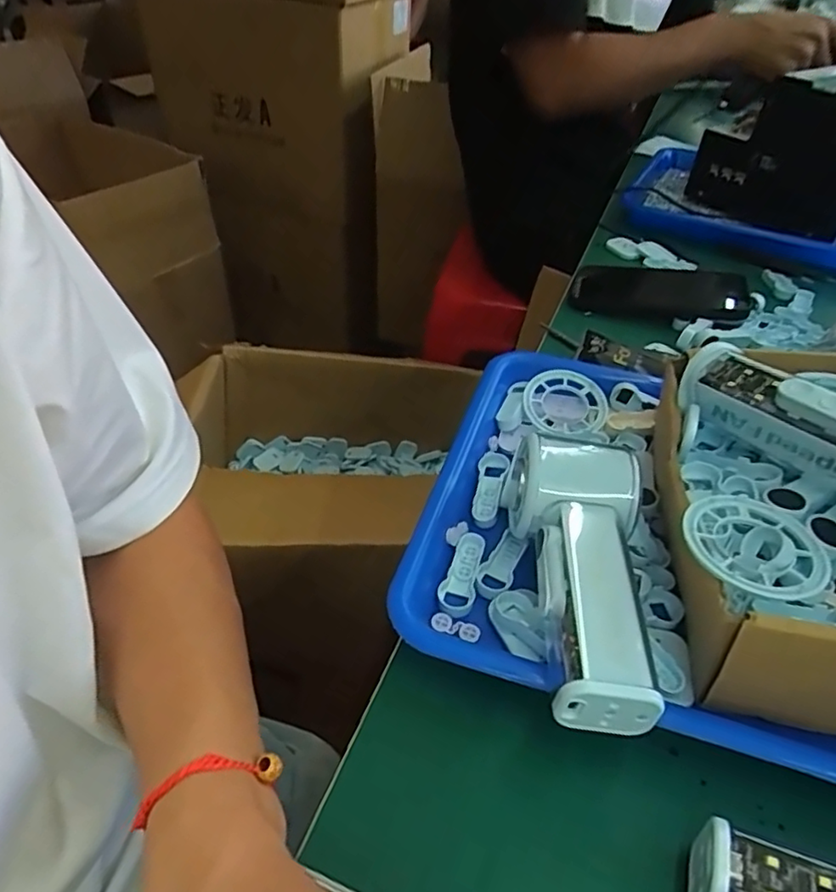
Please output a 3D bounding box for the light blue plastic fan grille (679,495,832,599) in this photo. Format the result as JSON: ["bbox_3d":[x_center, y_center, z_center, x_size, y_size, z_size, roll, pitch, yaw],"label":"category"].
[{"bbox_3d":[0.143,0.044,0.263,0.053,0.012,0.056,2,43,-2],"label":"light blue plastic fan grille"}]

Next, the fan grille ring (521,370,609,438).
[{"bbox_3d":[0.104,-0.030,0.434,0.056,0.011,0.048,13,62,12],"label":"fan grille ring"}]

